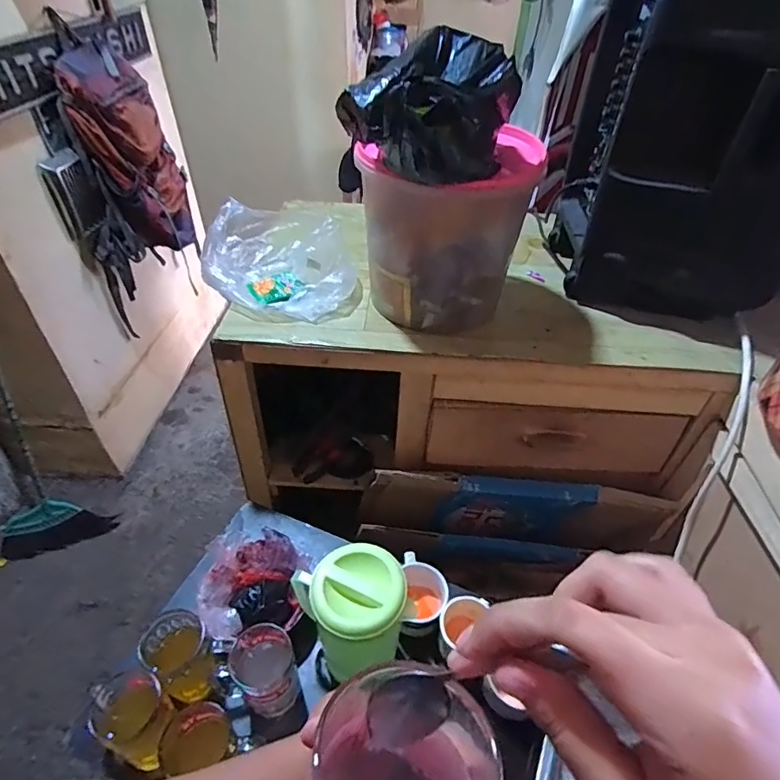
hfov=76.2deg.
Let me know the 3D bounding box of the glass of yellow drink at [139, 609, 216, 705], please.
[{"bbox_3d":[-0.260,0.336,0.625,0.074,0.099,0.089,-25,49,-25],"label":"glass of yellow drink"}]

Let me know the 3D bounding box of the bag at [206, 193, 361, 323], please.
[{"bbox_3d":[-0.188,-0.220,0.830,0.228,0.102,0.262,-17,46,-18],"label":"bag"}]

